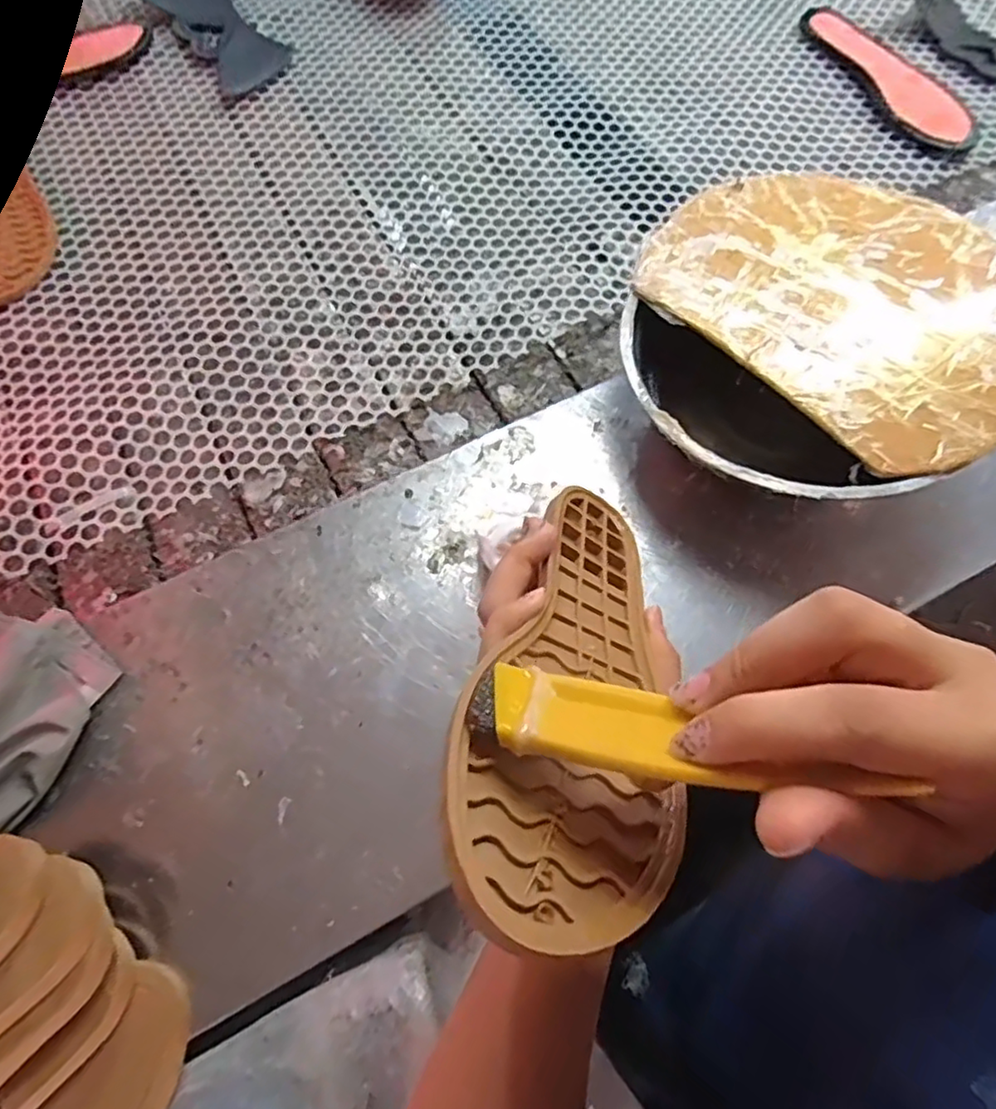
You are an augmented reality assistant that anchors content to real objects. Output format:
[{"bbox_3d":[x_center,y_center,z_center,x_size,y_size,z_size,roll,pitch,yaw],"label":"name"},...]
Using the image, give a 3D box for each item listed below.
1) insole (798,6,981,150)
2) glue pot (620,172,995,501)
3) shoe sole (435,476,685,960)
[{"bbox_3d":[0.378,-0.462,0.611,0.080,0.015,0.222,-23,69,-10],"label":"insole"},{"bbox_3d":[0.201,-0.133,0.408,0.230,0.079,0.241,0,68,0],"label":"glue pot"},{"bbox_3d":[0.039,0.047,0.262,0.085,0.020,0.236,31,33,-3],"label":"shoe sole"}]

